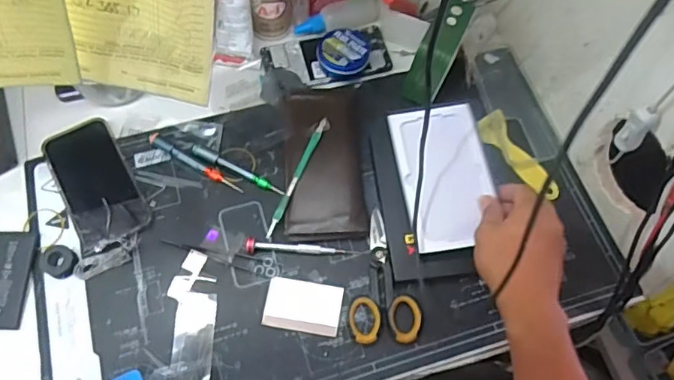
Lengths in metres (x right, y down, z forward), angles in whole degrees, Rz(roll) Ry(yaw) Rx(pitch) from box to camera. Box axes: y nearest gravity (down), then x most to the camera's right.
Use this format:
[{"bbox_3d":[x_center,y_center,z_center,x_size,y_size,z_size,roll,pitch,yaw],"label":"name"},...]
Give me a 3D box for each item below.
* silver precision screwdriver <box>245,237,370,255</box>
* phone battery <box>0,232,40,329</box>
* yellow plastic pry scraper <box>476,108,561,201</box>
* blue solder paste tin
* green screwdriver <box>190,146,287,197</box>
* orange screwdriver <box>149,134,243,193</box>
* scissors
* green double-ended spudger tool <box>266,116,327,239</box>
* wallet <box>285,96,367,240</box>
[{"bbox_3d":[-0.032,0.063,0.553,0.126,0.016,0.015,5,66,0],"label":"silver precision screwdriver"},{"bbox_3d":[-0.332,0.090,0.539,0.047,0.009,0.098,1,66,-2],"label":"phone battery"},{"bbox_3d":[0.211,-0.038,0.615,0.039,0.010,0.121,-30,71,-14],"label":"yellow plastic pry scraper"},{"bbox_3d":[0.007,-0.166,0.647,0.062,0.027,0.061,1,66,-2],"label":"blue solder paste tin"},{"bbox_3d":[-0.109,-0.021,0.589,0.118,0.010,0.012,27,68,9],"label":"green screwdriver"},{"bbox_3d":[-0.158,-0.030,0.595,0.123,0.007,0.012,29,68,10],"label":"orange screwdriver"},{"bbox_3d":[0.049,0.088,0.544,0.066,0.011,0.132,3,66,-1],"label":"scissors"},{"bbox_3d":[-0.043,-0.016,0.576,0.010,0.014,0.145,23,67,7],"label":"green double-ended spudger tool"},{"bbox_3d":[-0.014,-0.034,0.588,0.084,0.025,0.177,-1,66,-3],"label":"wallet"}]

